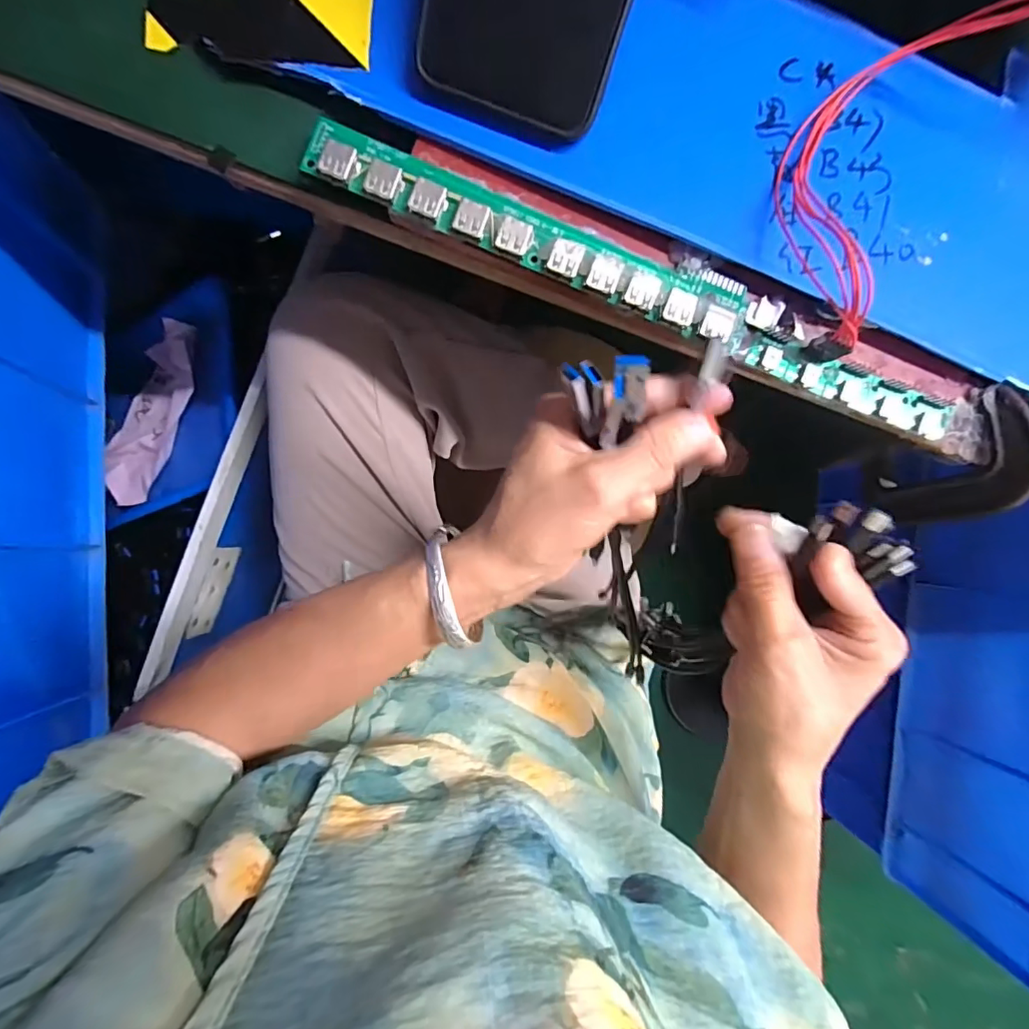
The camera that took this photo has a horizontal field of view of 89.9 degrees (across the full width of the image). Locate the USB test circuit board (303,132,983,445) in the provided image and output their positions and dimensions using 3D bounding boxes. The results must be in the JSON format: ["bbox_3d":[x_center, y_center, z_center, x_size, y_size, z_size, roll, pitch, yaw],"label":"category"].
[{"bbox_3d":[0.065,-0.102,0.224,0.313,0.011,0.034,22,91,-3],"label":"USB test circuit board"}]

